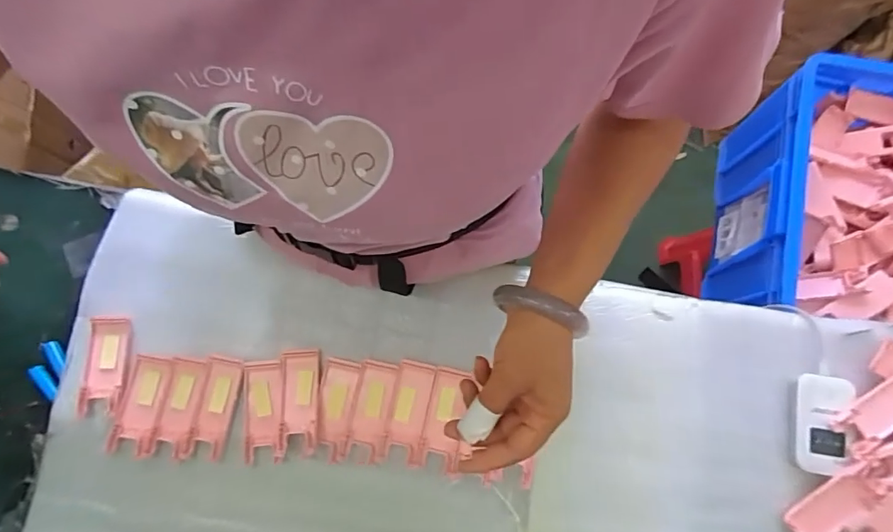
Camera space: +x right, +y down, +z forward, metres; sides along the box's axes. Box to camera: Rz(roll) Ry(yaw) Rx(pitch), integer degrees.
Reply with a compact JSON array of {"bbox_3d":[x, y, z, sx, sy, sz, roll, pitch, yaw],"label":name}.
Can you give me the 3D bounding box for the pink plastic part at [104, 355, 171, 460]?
[{"bbox_3d":[-0.322,0.145,0.505,0.041,0.014,0.096,6,78,2],"label":"pink plastic part"}]

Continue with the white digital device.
[{"bbox_3d":[0.381,0.160,0.488,0.051,0.015,0.096,13,79,4],"label":"white digital device"}]

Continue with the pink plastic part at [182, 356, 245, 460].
[{"bbox_3d":[-0.243,0.147,0.503,0.038,0.008,0.099,7,78,3],"label":"pink plastic part"}]

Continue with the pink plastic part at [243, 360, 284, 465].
[{"bbox_3d":[-0.191,0.151,0.500,0.042,0.008,0.099,-8,78,0],"label":"pink plastic part"}]

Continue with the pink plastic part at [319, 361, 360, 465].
[{"bbox_3d":[-0.116,0.149,0.504,0.036,0.008,0.098,6,78,2],"label":"pink plastic part"}]

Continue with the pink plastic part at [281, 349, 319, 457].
[{"bbox_3d":[-0.154,0.140,0.504,0.038,0.013,0.102,-4,78,0],"label":"pink plastic part"}]

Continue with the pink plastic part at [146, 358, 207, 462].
[{"bbox_3d":[-0.283,0.148,0.505,0.038,0.009,0.097,5,78,2],"label":"pink plastic part"}]

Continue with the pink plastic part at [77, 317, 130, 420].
[{"bbox_3d":[-0.363,0.104,0.511,0.040,0.018,0.100,-5,78,0],"label":"pink plastic part"}]

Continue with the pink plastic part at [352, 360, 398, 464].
[{"bbox_3d":[-0.077,0.151,0.507,0.038,0.006,0.098,7,78,3],"label":"pink plastic part"}]

